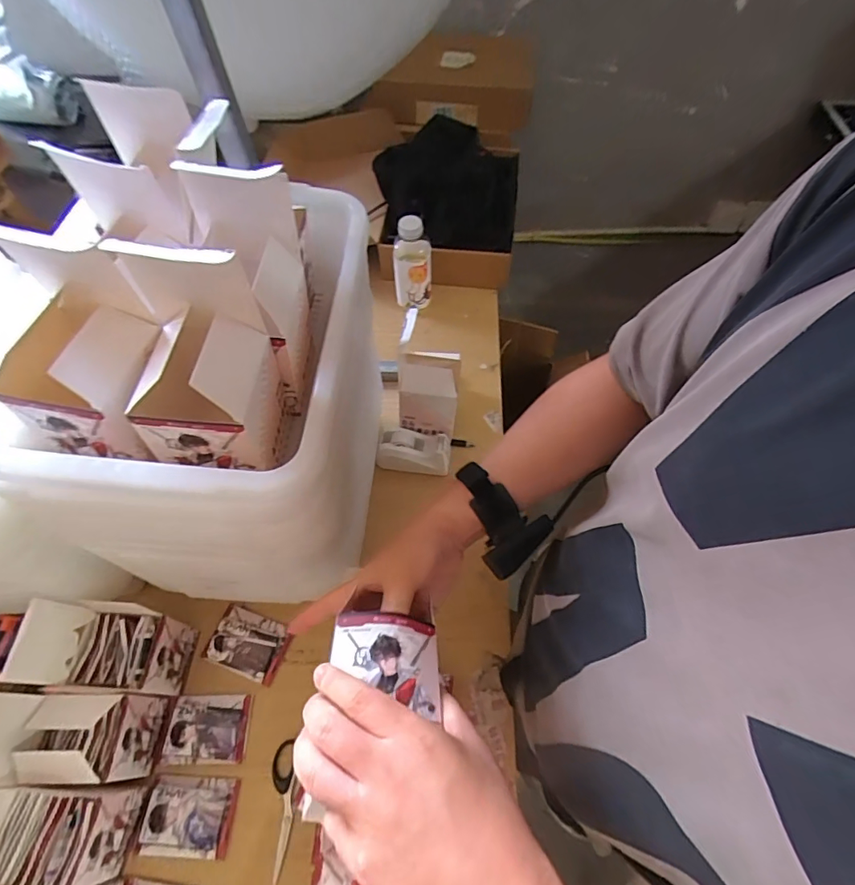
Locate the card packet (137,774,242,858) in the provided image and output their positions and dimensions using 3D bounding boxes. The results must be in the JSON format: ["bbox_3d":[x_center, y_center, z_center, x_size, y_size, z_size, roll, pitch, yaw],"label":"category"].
[{"bbox_3d":[-0.271,0.420,0.556,0.097,0.016,0.071,4,60,2],"label":"card packet"}]

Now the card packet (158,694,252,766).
[{"bbox_3d":[-0.270,0.348,0.599,0.098,0.014,0.075,-1,60,0],"label":"card packet"}]

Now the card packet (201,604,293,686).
[{"bbox_3d":[-0.236,0.263,0.650,0.098,0.010,0.074,20,61,7],"label":"card packet"}]

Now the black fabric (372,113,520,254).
[{"bbox_3d":[0.041,-0.508,0.973,0.278,0.114,0.336,1,60,1],"label":"black fabric"}]

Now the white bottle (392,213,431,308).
[{"bbox_3d":[-0.026,-0.315,0.891,0.066,0.175,0.054,3,60,2],"label":"white bottle"}]

